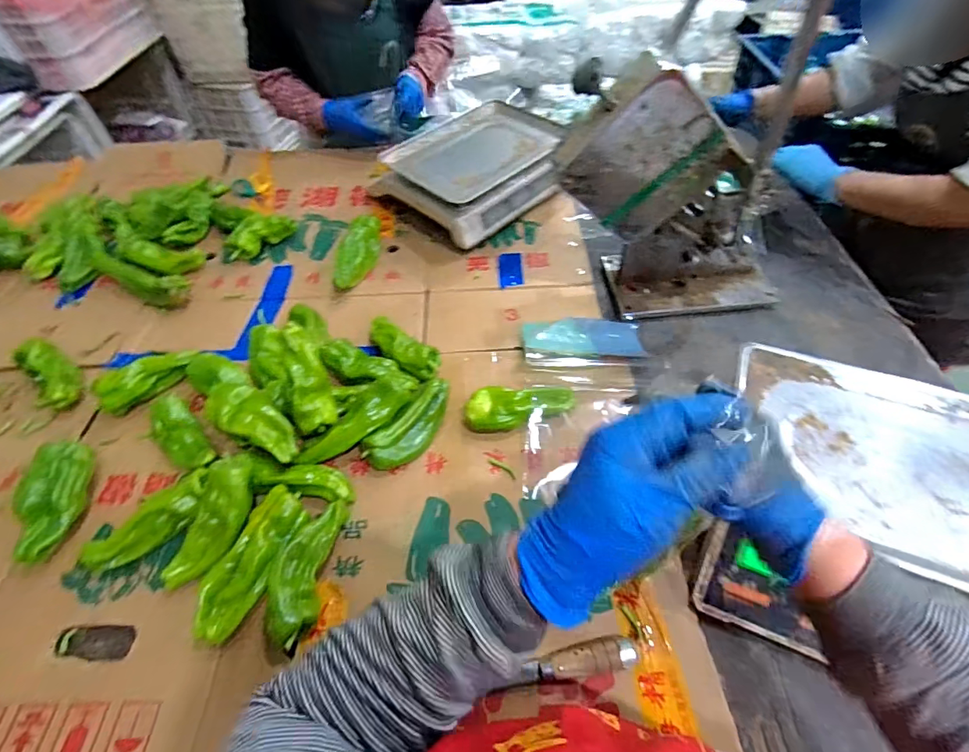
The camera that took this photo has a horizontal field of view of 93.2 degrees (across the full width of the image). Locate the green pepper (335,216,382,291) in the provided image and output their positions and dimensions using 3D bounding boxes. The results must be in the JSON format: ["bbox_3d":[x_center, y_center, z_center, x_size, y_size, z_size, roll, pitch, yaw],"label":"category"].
[{"bbox_3d":[-0.234,-0.227,0.848,0.057,0.062,0.170,0,53,5],"label":"green pepper"}]

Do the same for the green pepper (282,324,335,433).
[{"bbox_3d":[-0.231,-0.003,0.597,0.045,0.042,0.148,-13,87,-5],"label":"green pepper"}]

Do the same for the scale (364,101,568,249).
[{"bbox_3d":[-0.015,-0.432,0.949,0.290,0.126,0.367,33,61,24],"label":"scale"}]

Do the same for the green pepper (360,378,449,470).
[{"bbox_3d":[-0.094,0.071,0.622,0.051,0.044,0.145,35,63,27],"label":"green pepper"}]

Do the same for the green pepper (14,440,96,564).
[{"bbox_3d":[-0.532,0.152,0.569,0.045,0.068,0.145,-4,66,2],"label":"green pepper"}]

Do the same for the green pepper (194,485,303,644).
[{"bbox_3d":[-0.263,0.212,0.522,0.057,0.054,0.165,18,57,17],"label":"green pepper"}]

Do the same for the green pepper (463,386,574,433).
[{"bbox_3d":[0.050,0.047,0.631,0.152,0.038,0.064,-1,53,4],"label":"green pepper"}]

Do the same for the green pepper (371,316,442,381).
[{"bbox_3d":[-0.129,-0.045,0.707,0.149,0.055,0.057,36,64,27],"label":"green pepper"}]

